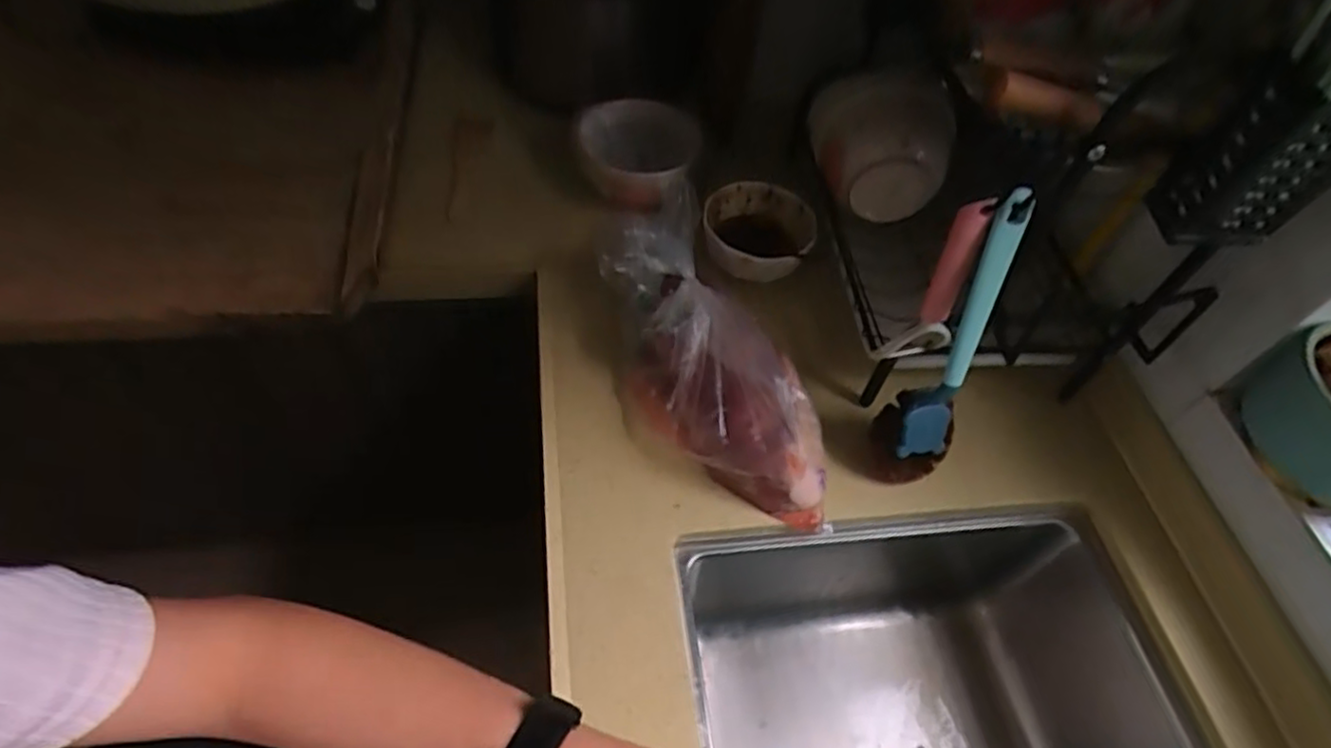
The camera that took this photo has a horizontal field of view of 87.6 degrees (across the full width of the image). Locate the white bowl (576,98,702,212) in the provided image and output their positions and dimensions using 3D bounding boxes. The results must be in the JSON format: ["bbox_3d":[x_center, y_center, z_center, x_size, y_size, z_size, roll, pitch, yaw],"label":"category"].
[{"bbox_3d":[-0.030,-0.270,0.859,0.134,0.060,0.145,2,56,-3],"label":"white bowl"}]

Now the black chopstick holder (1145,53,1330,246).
[{"bbox_3d":[0.408,-0.147,0.474,0.073,0.122,0.054,0,56,-4],"label":"black chopstick holder"}]

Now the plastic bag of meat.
[{"bbox_3d":[0.042,-0.021,0.677,0.167,0.093,0.357,-22,60,-18],"label":"plastic bag of meat"}]

